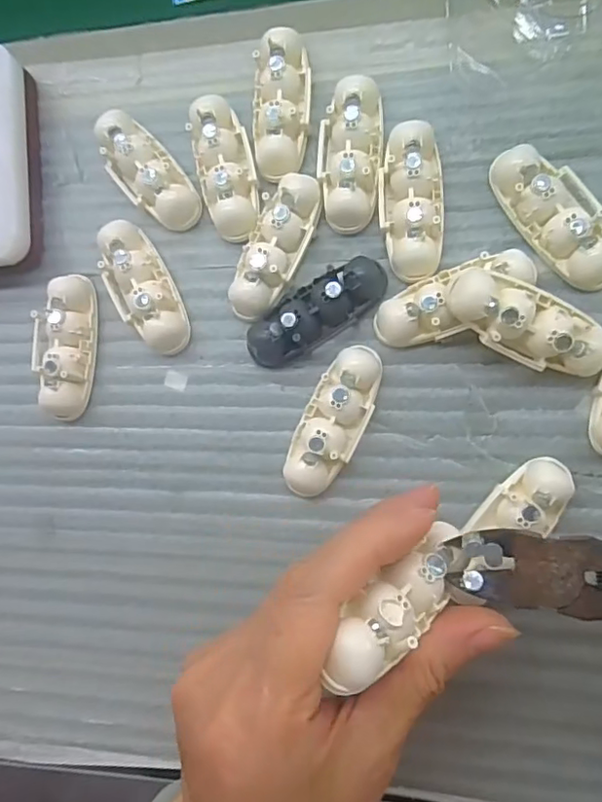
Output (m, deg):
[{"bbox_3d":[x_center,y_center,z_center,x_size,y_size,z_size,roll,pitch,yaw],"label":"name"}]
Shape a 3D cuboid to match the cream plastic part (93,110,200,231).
[{"bbox_3d":[-0.068,-0.100,0.249,0.024,0.012,0.059,-41,80,6],"label":"cream plastic part"}]

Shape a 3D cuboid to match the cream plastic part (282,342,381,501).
[{"bbox_3d":[0.013,0.008,0.227,0.025,0.015,0.061,27,91,11],"label":"cream plastic part"}]

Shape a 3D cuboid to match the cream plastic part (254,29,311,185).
[{"bbox_3d":[-0.008,-0.123,0.239,0.023,0.014,0.063,3,87,11],"label":"cream plastic part"}]

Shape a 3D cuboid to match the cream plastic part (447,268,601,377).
[{"bbox_3d":[0.083,-0.028,0.211,0.060,0.023,0.025,30,95,8],"label":"cream plastic part"}]

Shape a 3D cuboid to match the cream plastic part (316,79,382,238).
[{"bbox_3d":[0.020,-0.101,0.232,0.025,0.014,0.061,4,87,11],"label":"cream plastic part"}]

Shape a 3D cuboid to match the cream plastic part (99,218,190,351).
[{"bbox_3d":[-0.069,-0.049,0.244,0.024,0.013,0.061,-30,81,7],"label":"cream plastic part"}]

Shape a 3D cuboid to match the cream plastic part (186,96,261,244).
[{"bbox_3d":[-0.033,-0.099,0.242,0.024,0.014,0.060,-8,85,10],"label":"cream plastic part"}]

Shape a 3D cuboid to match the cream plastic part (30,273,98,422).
[{"bbox_3d":[-0.104,-0.024,0.246,0.026,0.014,0.061,6,87,11],"label":"cream plastic part"}]

